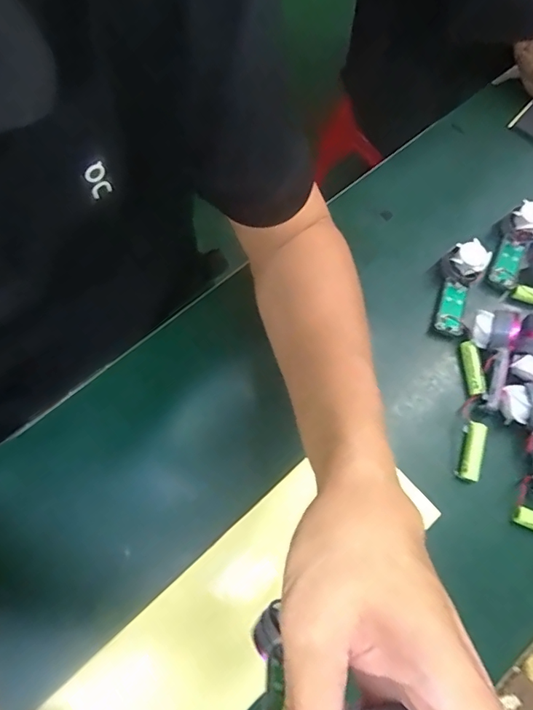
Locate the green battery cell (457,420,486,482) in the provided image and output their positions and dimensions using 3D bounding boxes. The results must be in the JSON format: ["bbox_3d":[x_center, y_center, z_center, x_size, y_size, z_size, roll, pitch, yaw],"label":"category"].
[{"bbox_3d":[0.175,0.082,0.409,0.016,0.017,0.050,20,72,4],"label":"green battery cell"}]

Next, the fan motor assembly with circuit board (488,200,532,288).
[{"bbox_3d":[0.244,-0.107,0.471,0.032,0.032,0.088,26,88,8],"label":"fan motor assembly with circuit board"}]

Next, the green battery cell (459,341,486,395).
[{"bbox_3d":[0.186,0.012,0.434,0.012,0.016,0.050,-4,72,-4],"label":"green battery cell"}]

